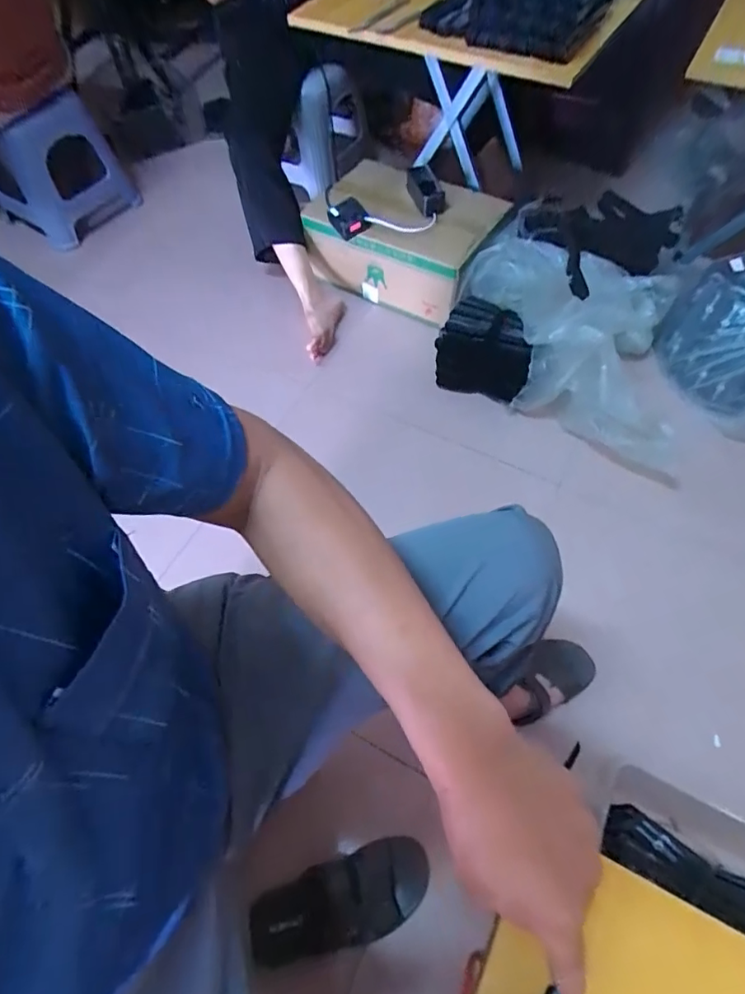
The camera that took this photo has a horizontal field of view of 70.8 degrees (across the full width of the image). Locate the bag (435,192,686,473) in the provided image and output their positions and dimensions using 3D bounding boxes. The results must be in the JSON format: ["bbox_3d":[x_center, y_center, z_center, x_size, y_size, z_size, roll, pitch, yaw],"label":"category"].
[{"bbox_3d":[0.431,-0.388,1.124,0.516,0.213,0.524,17,62,12],"label":"bag"}]

